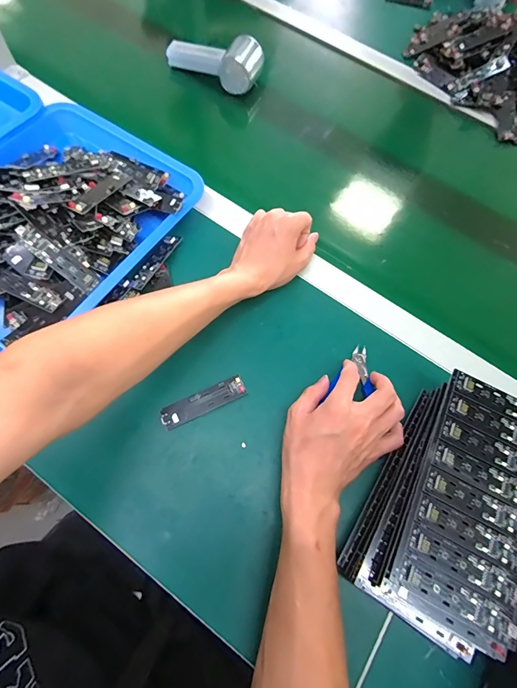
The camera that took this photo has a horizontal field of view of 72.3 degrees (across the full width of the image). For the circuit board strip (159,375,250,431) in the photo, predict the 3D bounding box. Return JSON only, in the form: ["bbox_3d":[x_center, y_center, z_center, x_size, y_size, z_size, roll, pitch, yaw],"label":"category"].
[{"bbox_3d":[-0.058,0.062,0.377,0.091,0.009,0.024,-23,72,-13],"label":"circuit board strip"}]

